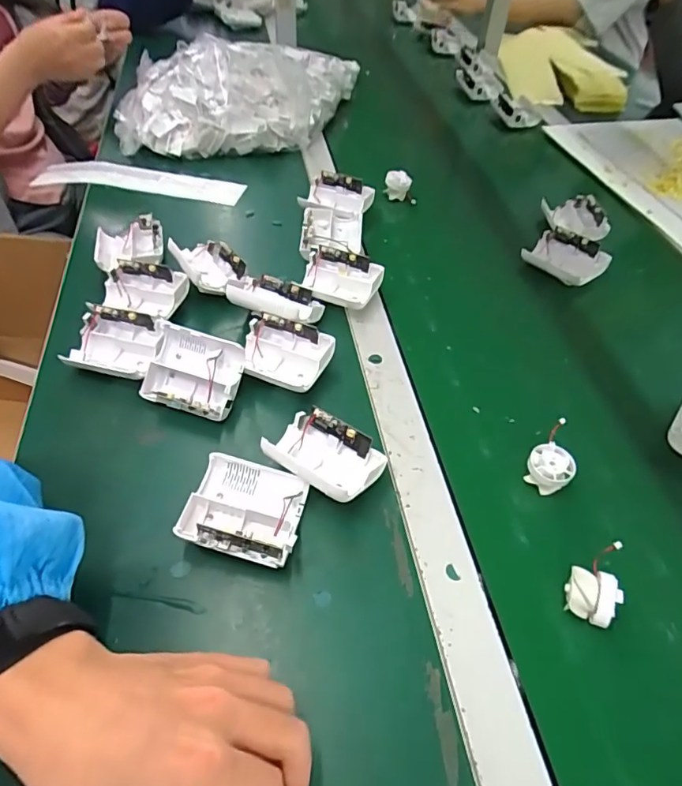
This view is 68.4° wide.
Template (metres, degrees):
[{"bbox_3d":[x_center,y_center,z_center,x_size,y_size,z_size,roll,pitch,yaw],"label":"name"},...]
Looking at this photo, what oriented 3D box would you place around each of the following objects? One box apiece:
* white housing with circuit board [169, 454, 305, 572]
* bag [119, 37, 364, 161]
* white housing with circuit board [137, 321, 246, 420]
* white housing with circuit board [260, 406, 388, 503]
[{"bbox_3d":[-0.069,0.087,0.366,0.078,0.038,0.069,12,50,6],"label":"white housing with circuit board"},{"bbox_3d":[-0.150,-0.495,0.799,0.271,0.086,0.358,12,50,6],"label":"bag"},{"bbox_3d":[-0.130,-0.014,0.439,0.084,0.052,0.057,18,51,11],"label":"white housing with circuit board"},{"bbox_3d":[-0.012,0.051,0.396,0.082,0.038,0.066,30,54,20],"label":"white housing with circuit board"}]

